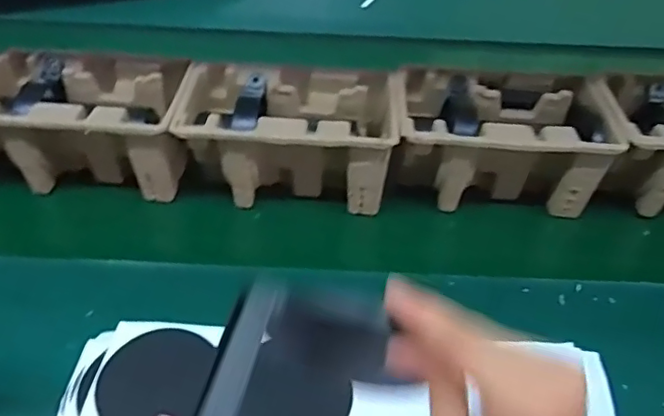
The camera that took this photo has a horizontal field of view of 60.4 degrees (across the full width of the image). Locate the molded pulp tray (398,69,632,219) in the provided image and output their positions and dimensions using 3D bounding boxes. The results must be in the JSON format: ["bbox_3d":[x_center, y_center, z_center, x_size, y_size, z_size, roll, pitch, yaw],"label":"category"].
[{"bbox_3d":[0.180,-0.072,0.644,0.227,0.109,0.143,5,40,0],"label":"molded pulp tray"}]

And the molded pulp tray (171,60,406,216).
[{"bbox_3d":[-0.047,-0.077,0.633,0.229,0.100,0.142,3,40,-3],"label":"molded pulp tray"}]

